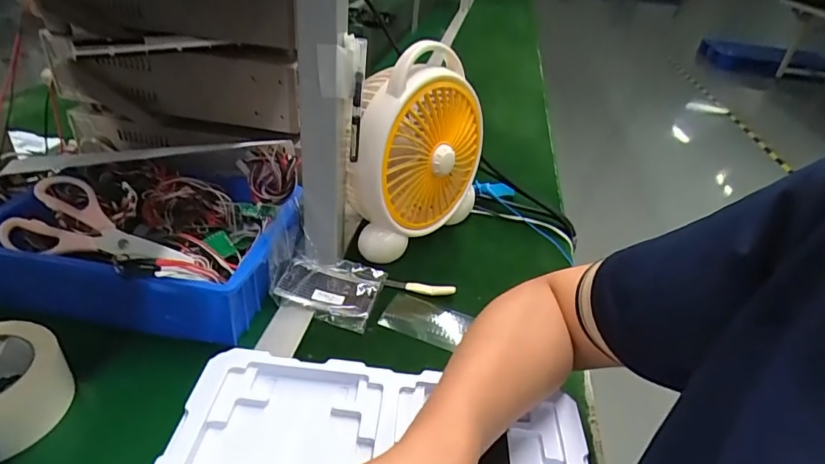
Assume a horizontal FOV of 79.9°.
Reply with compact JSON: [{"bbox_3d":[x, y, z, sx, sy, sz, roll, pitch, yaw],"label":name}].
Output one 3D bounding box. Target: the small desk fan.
[{"bbox_3d":[0.008,-0.101,0.630,0.085,0.236,0.205,26,38,26],"label":"small desk fan"}]

